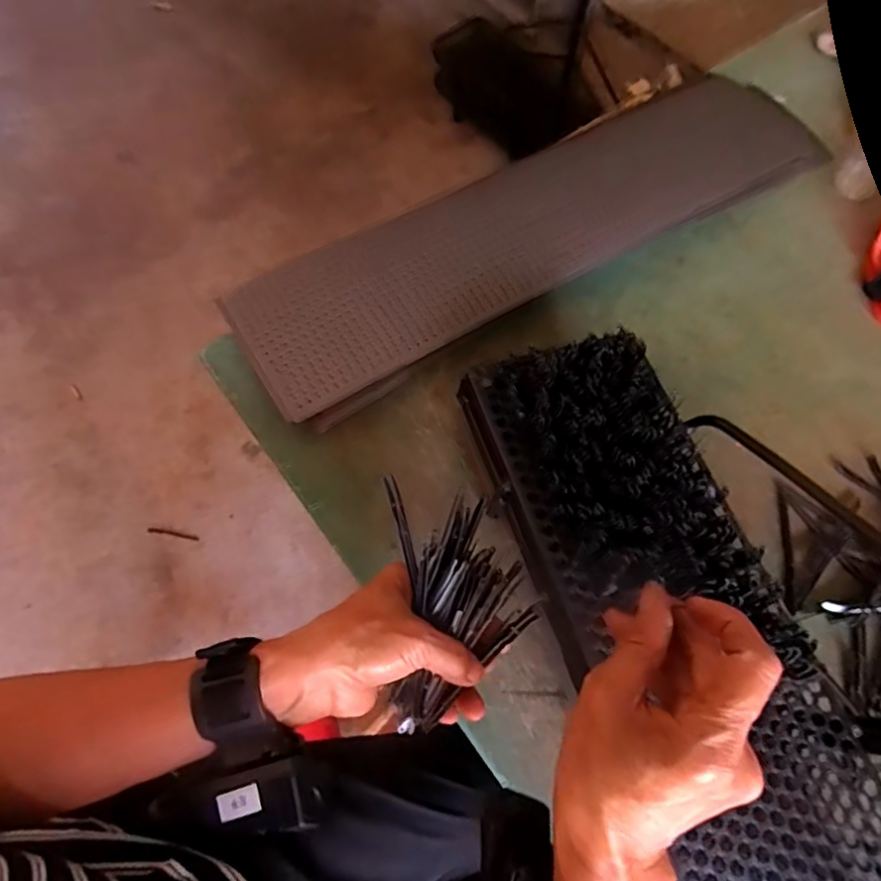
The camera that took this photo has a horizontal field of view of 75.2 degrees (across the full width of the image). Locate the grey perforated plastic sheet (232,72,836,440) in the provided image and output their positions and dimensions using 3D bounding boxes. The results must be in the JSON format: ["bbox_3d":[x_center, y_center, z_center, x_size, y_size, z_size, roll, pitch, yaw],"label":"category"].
[{"bbox_3d":[0.121,-0.225,0.576,0.672,0.060,0.152,-30,69,-15],"label":"grey perforated plastic sheet"}]

